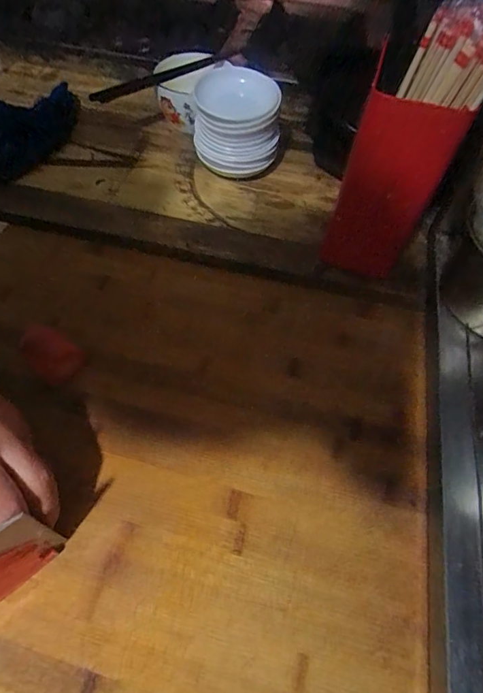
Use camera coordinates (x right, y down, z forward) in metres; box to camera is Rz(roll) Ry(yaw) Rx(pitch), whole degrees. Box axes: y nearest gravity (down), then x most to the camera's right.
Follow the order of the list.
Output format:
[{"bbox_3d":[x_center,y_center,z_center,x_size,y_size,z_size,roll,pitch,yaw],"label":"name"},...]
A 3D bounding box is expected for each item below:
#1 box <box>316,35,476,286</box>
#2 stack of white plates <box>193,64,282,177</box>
[{"bbox_3d":[0.126,-0.136,0.362,0.077,0.167,0.043,24,59,12],"label":"box"},{"bbox_3d":[-0.008,-0.253,0.472,0.094,0.081,0.102,-2,61,-4],"label":"stack of white plates"}]

